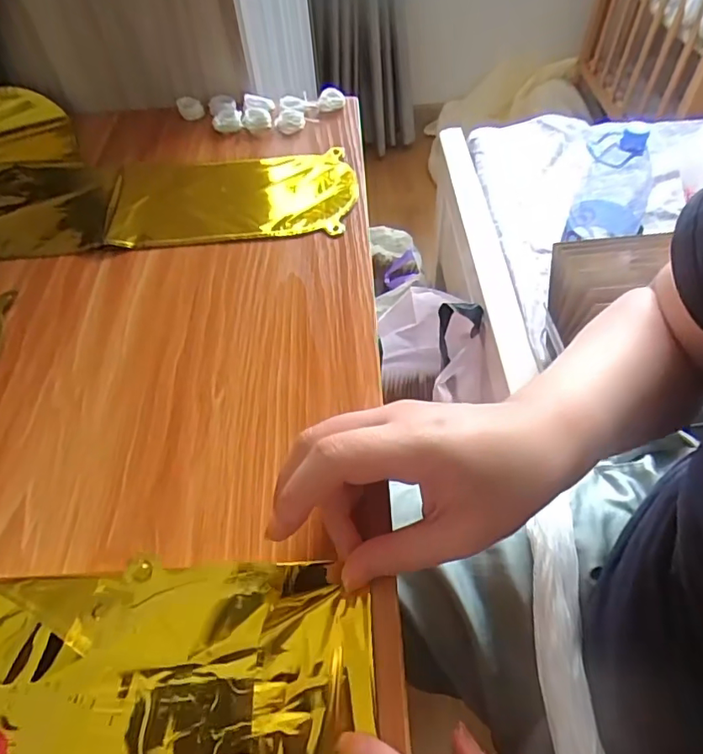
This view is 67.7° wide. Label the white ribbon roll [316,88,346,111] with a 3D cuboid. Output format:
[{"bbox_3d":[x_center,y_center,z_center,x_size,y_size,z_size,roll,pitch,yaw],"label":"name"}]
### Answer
[{"bbox_3d":[-0.021,-0.283,0.537,0.028,0.016,0.022,1,52,3],"label":"white ribbon roll"}]

